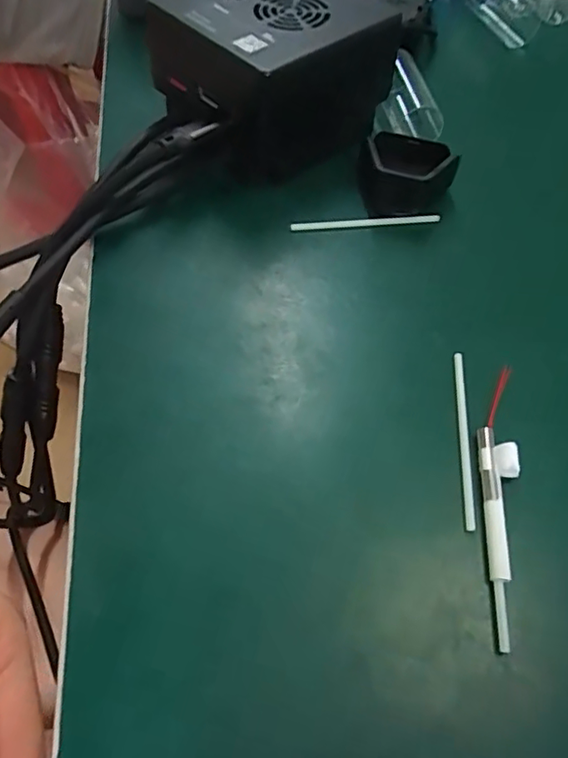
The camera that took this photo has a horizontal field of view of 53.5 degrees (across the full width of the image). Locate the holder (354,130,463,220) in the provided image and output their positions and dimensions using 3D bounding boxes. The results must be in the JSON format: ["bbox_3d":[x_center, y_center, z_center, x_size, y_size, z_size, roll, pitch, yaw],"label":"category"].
[{"bbox_3d":[0.049,-0.084,0.233,0.040,0.020,0.033,20,58,10],"label":"holder"}]

